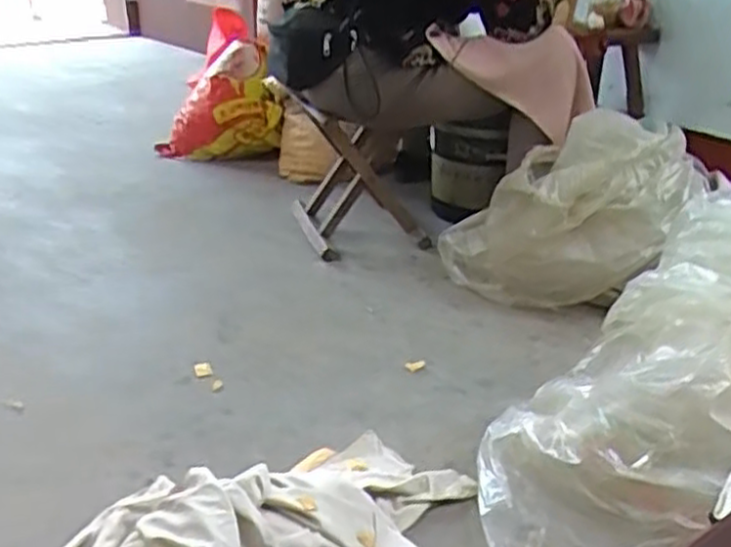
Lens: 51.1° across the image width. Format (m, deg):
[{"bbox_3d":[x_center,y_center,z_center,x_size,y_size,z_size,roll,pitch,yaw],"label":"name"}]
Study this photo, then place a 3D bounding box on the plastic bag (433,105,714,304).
[{"bbox_3d":[0.441,-0.152,1.651,0.470,0.292,0.459,18,32,31],"label":"plastic bag"}]

